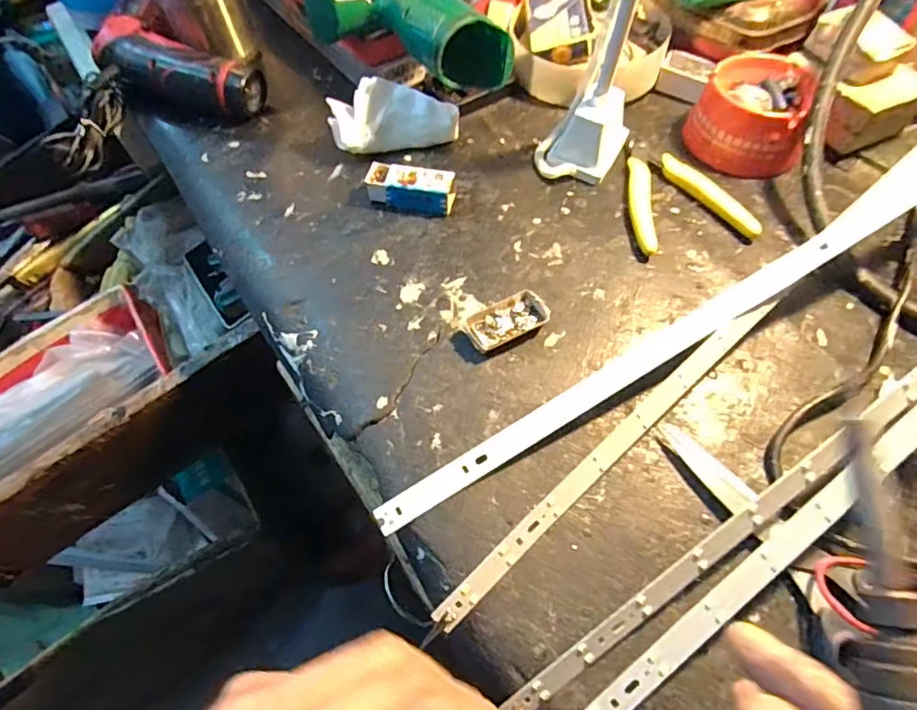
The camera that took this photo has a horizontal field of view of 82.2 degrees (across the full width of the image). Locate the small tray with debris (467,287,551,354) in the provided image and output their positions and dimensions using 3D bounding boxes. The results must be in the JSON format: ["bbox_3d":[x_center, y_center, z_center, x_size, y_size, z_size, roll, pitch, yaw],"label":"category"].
[{"bbox_3d":[0.029,-0.020,0.322,0.050,0.010,0.026,-27,63,-13],"label":"small tray with debris"}]

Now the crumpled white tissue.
[{"bbox_3d":[-0.049,-0.179,0.399,0.094,0.042,0.036,-14,61,-6],"label":"crumpled white tissue"}]

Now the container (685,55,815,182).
[{"bbox_3d":[0.222,-0.183,0.395,0.081,0.046,0.089,-1,61,1],"label":"container"}]

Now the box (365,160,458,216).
[{"bbox_3d":[-0.034,-0.117,0.374,0.060,0.020,0.027,14,62,10],"label":"box"}]

